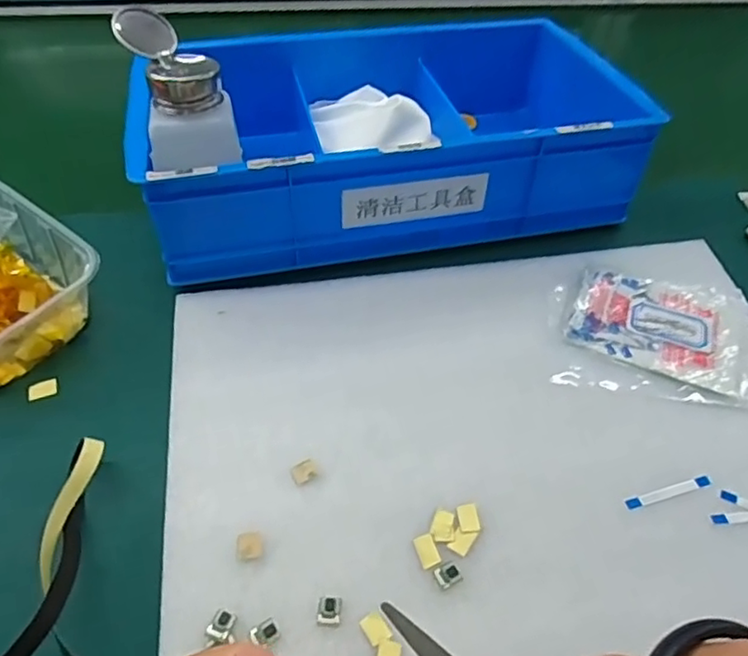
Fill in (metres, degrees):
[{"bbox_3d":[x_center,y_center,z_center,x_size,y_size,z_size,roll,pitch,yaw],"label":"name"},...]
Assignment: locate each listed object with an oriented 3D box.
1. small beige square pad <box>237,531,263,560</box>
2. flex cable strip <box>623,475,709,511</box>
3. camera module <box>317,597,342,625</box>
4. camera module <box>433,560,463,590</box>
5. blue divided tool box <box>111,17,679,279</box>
[{"bbox_3d":[-0.061,0.106,0.294,0.012,0.004,0.014,-10,51,-11],"label":"small beige square pad"},{"bbox_3d":[0.157,0.087,0.320,0.050,0.004,0.006,-12,51,-12],"label":"flex cable strip"},{"bbox_3d":[-0.021,0.129,0.277,0.010,0.004,0.012,4,50,1],"label":"camera module"},{"bbox_3d":[0.036,0.118,0.289,0.013,0.004,0.010,-21,54,-19],"label":"camera module"},{"bbox_3d":[0.006,-0.160,0.464,0.351,0.079,0.218,-12,52,-12],"label":"blue divided tool box"}]

